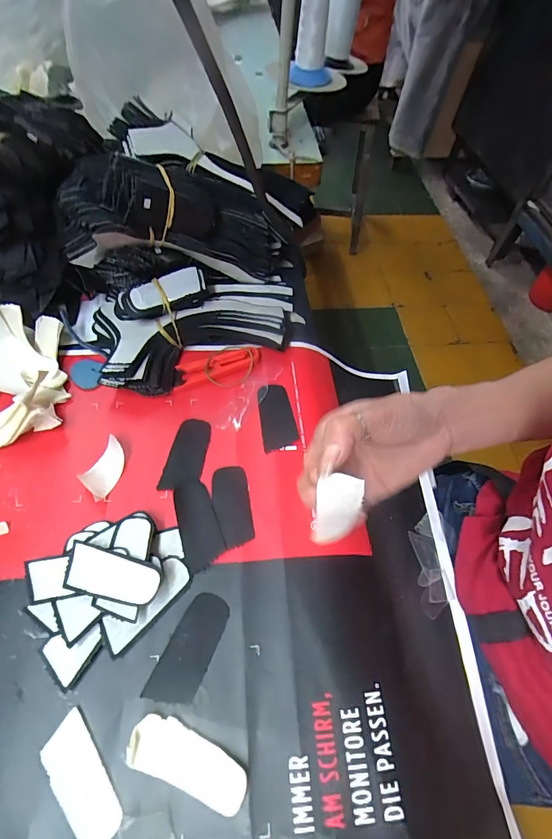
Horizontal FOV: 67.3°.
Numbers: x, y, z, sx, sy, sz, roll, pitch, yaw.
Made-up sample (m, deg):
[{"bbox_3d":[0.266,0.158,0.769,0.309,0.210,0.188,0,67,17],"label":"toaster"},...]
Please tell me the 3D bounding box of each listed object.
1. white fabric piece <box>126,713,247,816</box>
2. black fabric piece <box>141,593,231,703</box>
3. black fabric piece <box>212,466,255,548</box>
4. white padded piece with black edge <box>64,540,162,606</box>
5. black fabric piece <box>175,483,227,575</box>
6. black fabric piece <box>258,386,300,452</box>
[{"bbox_3d":[-0.054,0.213,0.258,0.075,0.012,0.028,21,58,8],"label":"white fabric piece"},{"bbox_3d":[-0.061,0.163,0.297,0.032,0.004,0.073,22,59,9],"label":"black fabric piece"},{"bbox_3d":[-0.037,0.072,0.352,0.031,0.004,0.069,-5,58,-8],"label":"black fabric piece"},{"bbox_3d":[-0.119,0.112,0.297,0.073,0.004,0.032,13,60,11],"label":"white padded piece with black edge"},{"bbox_3d":[-0.065,0.083,0.342,0.032,0.004,0.074,-16,60,-14],"label":"black fabric piece"},{"bbox_3d":[0.001,-0.004,0.407,0.034,0.004,0.071,-5,58,-8],"label":"black fabric piece"}]

